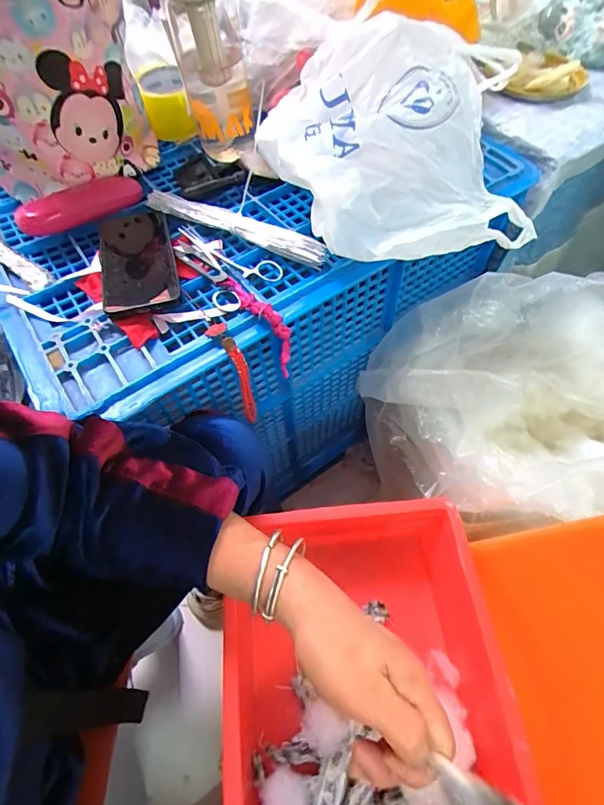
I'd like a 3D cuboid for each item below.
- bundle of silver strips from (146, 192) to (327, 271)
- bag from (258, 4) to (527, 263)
[{"bbox_3d":[-0.084,-0.215,0.493,0.256,0.025,0.030,26,65,16],"label":"bundle of silver strips"},{"bbox_3d":[0.109,-0.291,0.446,0.305,0.145,0.222,-9,61,-2],"label":"bag"}]

